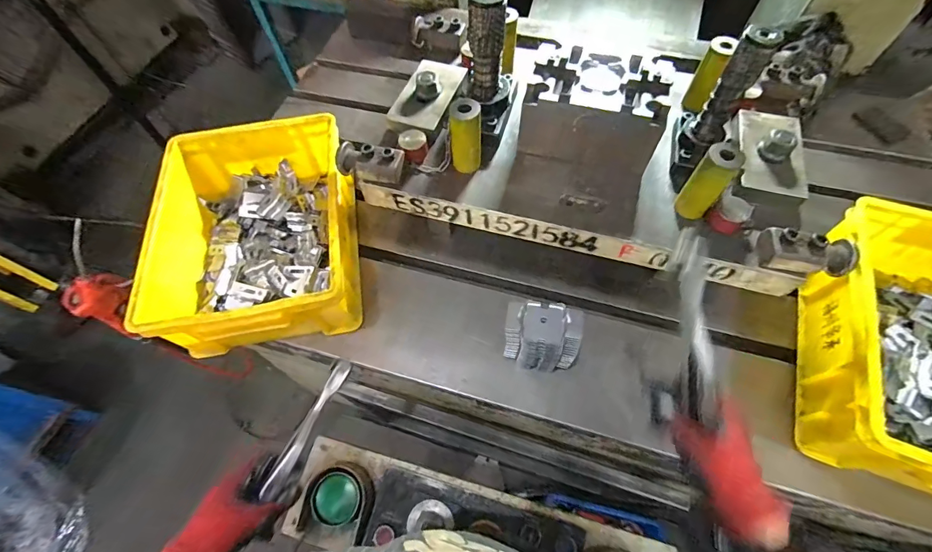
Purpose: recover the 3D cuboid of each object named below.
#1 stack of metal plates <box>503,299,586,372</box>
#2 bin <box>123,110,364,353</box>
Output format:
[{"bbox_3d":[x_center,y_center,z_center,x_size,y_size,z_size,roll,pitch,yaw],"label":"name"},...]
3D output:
[{"bbox_3d":[0.099,0.083,0.534,0.093,0.117,0.059,9,62,7],"label":"stack of metal plates"},{"bbox_3d":[-0.306,-0.065,0.612,0.257,0.122,0.335,-11,61,-4],"label":"bin"}]

